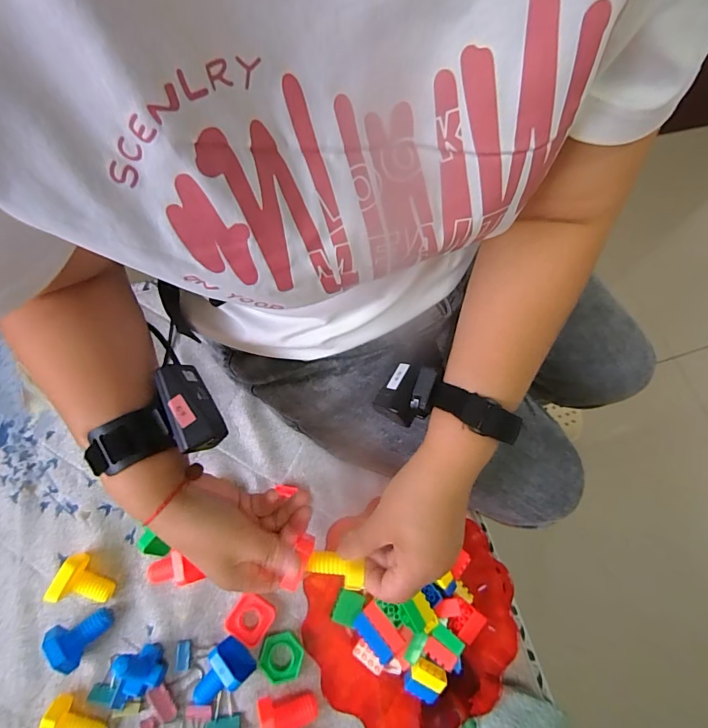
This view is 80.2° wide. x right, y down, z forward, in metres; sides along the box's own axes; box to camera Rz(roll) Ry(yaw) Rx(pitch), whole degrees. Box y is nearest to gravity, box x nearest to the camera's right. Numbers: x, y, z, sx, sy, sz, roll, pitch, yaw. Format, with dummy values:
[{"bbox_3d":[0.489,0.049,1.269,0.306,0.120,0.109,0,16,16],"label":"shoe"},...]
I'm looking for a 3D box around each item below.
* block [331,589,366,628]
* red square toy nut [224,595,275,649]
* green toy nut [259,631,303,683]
[{"bbox_3d":[-0.007,0.259,0.450,0.026,0.026,0.034,25,70,8],"label":"block"},{"bbox_3d":[-0.111,0.272,0.449,0.044,0.012,0.042,26,71,9],"label":"red square toy nut"},{"bbox_3d":[-0.075,0.302,0.432,0.042,0.016,0.047,7,69,2],"label":"green toy nut"}]

